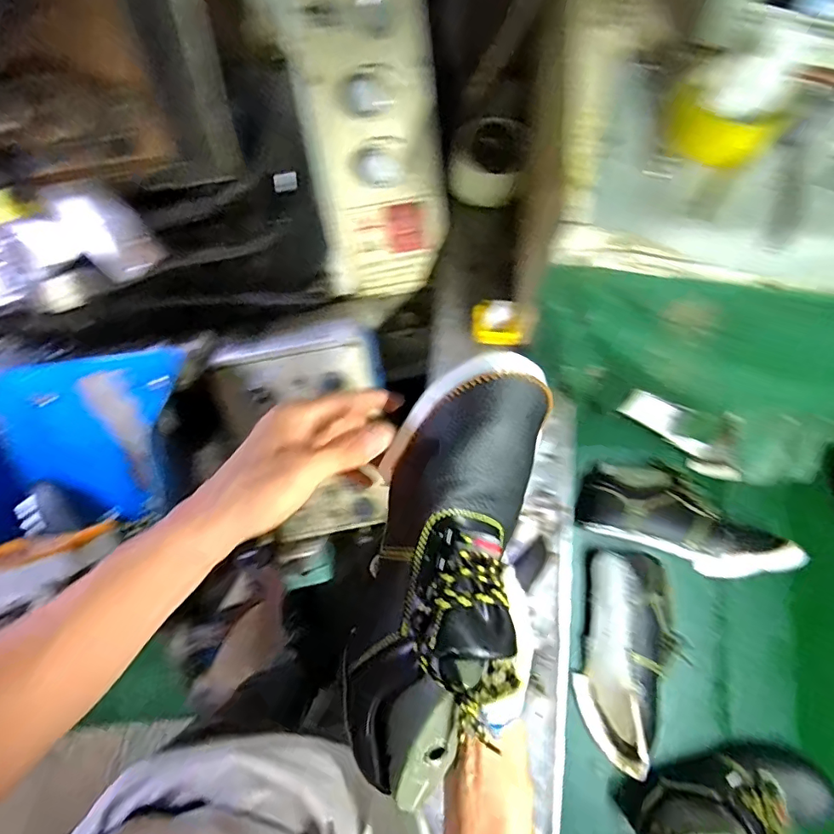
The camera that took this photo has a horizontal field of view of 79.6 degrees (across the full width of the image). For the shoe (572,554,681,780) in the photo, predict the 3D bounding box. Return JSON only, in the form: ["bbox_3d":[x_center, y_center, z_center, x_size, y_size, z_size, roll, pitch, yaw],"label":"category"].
[{"bbox_3d":[0.315,0.358,0.744,0.127,0.098,0.295,9,77,2],"label":"shoe"}]

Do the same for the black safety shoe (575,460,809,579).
[{"bbox_3d":[0.409,0.161,0.767,0.312,0.102,0.136,21,77,19],"label":"black safety shoe"}]

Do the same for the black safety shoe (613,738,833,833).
[{"bbox_3d":[0.431,0.525,0.682,0.280,0.094,0.109,-8,77,-1],"label":"black safety shoe"}]

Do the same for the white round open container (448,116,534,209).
[{"bbox_3d":[0.118,-0.424,0.838,0.124,0.082,0.112,12,77,3],"label":"white round open container"}]

